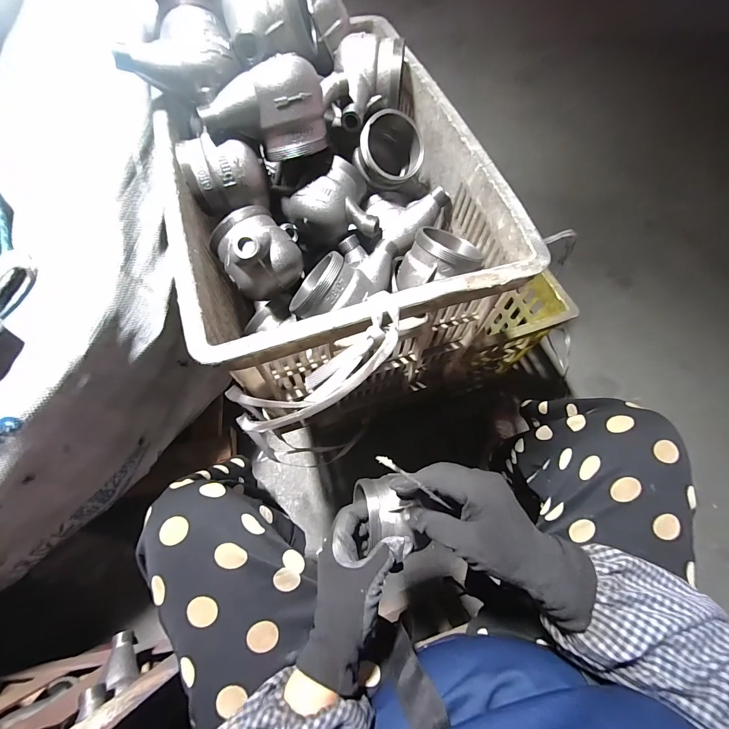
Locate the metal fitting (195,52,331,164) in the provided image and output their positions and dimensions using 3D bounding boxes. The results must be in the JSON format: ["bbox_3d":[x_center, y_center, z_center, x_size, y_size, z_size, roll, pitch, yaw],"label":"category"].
[{"bbox_3d":[-0.103,-0.264,0.354,0.123,0.066,0.061,-8,67,-6],"label":"metal fitting"}]

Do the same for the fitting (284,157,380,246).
[{"bbox_3d":[-0.036,-0.189,0.416,0.099,0.065,0.087,-28,70,-13],"label":"fitting"}]

